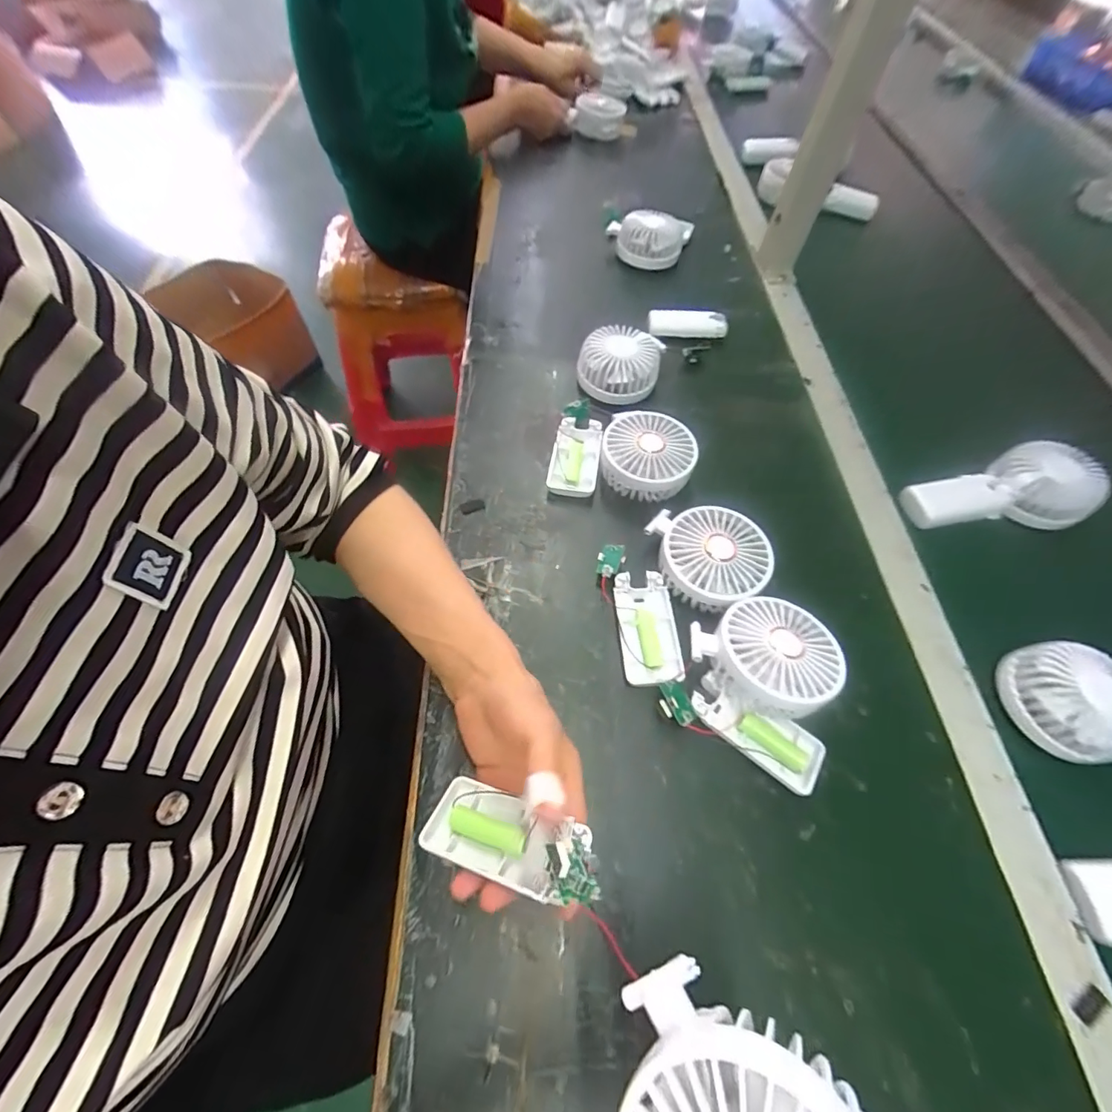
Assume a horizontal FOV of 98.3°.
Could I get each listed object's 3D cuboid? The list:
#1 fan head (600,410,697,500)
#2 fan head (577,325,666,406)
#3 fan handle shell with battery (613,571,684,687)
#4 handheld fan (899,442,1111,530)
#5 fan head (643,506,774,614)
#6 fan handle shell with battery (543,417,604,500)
[{"bbox_3d":[0.085,-0.094,0.451,0.082,0.039,0.082,2,58,-3],"label":"fan head"},{"bbox_3d":[0.069,-0.208,0.528,0.087,0.051,0.085,13,58,4],"label":"fan head"},{"bbox_3d":[0.073,0.058,0.388,0.047,0.017,0.093,-2,58,-6],"label":"fan handle shell with battery"},{"bbox_3d":[0.434,-0.063,0.480,0.171,0.050,0.083,-8,58,9],"label":"handheld fan"},{"bbox_3d":[0.127,0.003,0.399,0.086,0.037,0.086,2,58,-3],"label":"fan head"},{"bbox_3d":[0.019,-0.097,0.475,0.046,0.020,0.093,10,58,2],"label":"fan handle shell with battery"}]

